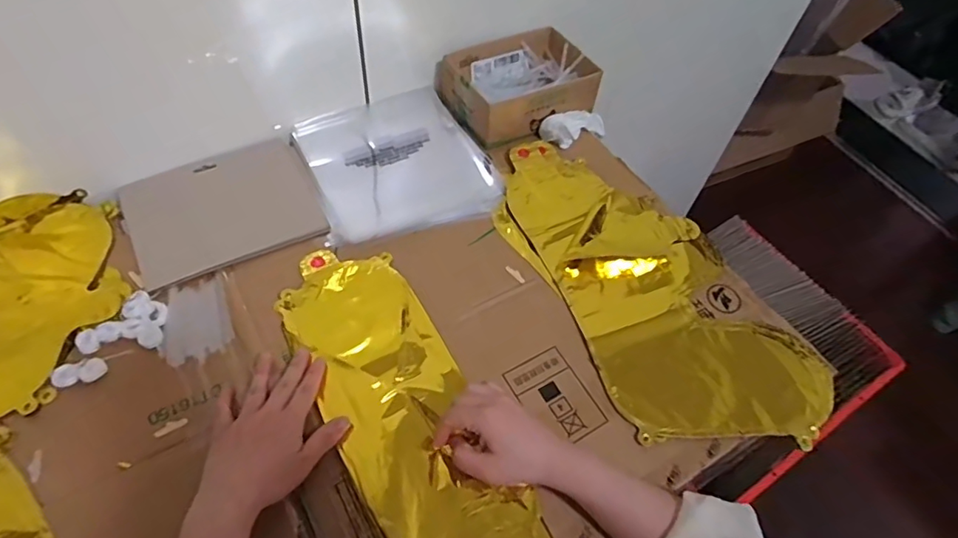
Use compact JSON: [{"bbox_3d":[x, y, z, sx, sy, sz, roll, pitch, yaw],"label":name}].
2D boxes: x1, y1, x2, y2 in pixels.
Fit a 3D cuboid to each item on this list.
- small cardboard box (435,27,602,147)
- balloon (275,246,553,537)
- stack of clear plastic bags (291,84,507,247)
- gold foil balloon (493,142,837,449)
[{"bbox_3d":[0.053,-0.251,0.735,0.187,0.063,0.130,-20,58,-18],"label":"small cardboard box"},{"bbox_3d":[-0.062,0.144,0.497,0.128,0.013,0.416,-24,61,-20],"label":"balloon"},{"bbox_3d":[-0.100,-0.139,0.671,0.217,0.021,0.214,-15,57,-15],"label":"stack of clear plastic bags"},{"bbox_3d":[0.175,0.006,0.597,0.217,0.015,0.421,-25,60,-20],"label":"gold foil balloon"}]

